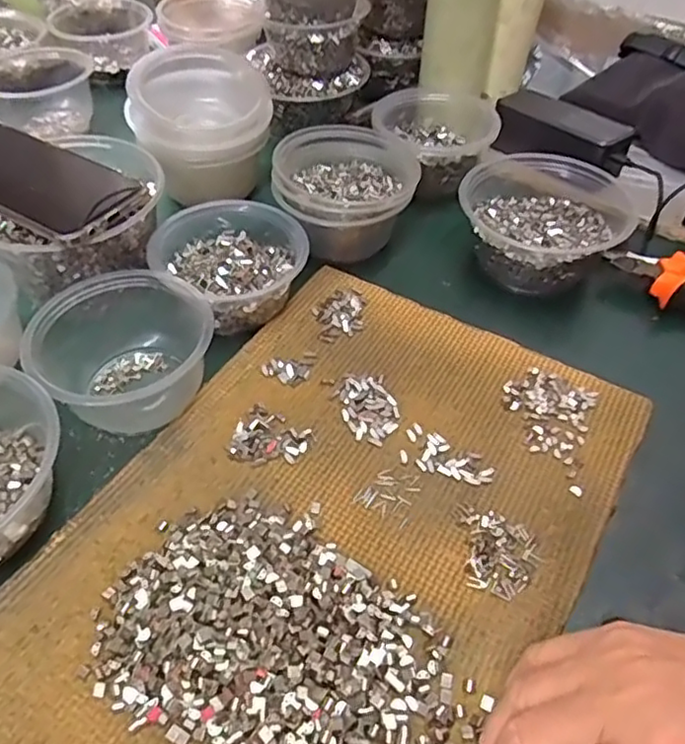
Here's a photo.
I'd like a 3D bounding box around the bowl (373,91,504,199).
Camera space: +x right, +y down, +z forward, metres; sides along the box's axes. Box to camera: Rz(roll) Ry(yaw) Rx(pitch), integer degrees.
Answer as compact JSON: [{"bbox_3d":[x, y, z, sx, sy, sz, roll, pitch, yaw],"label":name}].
[{"bbox_3d":[0.087,-0.222,0.600,0.112,0.053,0.108,-1,49,1],"label":"bowl"}]

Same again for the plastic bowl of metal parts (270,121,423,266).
[{"bbox_3d":[0.003,-0.150,0.533,0.114,0.070,0.114,-1,49,1],"label":"plastic bowl of metal parts"}]

